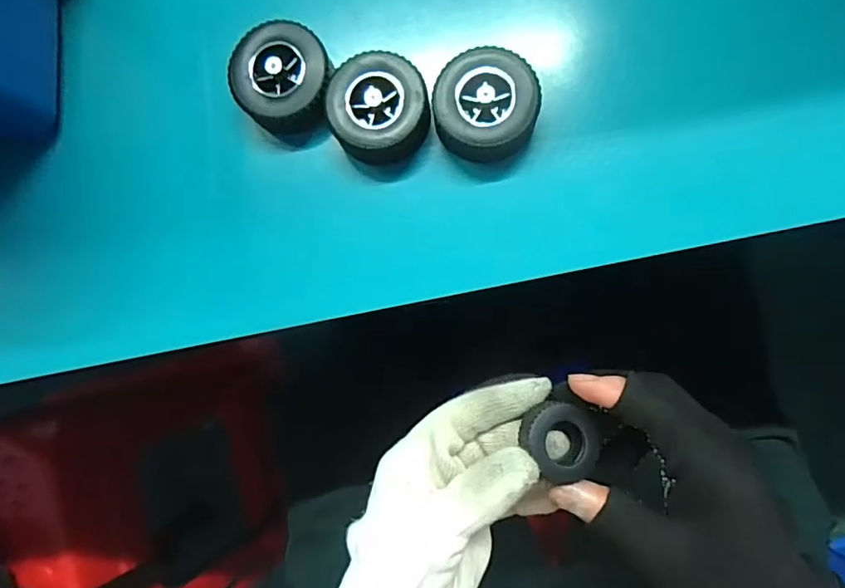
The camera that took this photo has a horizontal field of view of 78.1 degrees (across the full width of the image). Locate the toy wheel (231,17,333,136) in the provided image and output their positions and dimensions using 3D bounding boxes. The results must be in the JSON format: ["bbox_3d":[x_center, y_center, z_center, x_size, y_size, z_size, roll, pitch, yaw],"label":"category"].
[{"bbox_3d":[-0.053,-0.082,0.199,0.038,0.014,0.038,0,88,6],"label":"toy wheel"}]

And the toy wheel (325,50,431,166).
[{"bbox_3d":[-0.016,-0.070,0.195,0.036,0.015,0.037,0,88,6],"label":"toy wheel"}]

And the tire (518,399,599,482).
[{"bbox_3d":[0.068,0.071,0.256,0.033,0.016,0.035,-30,86,-13],"label":"tire"}]

